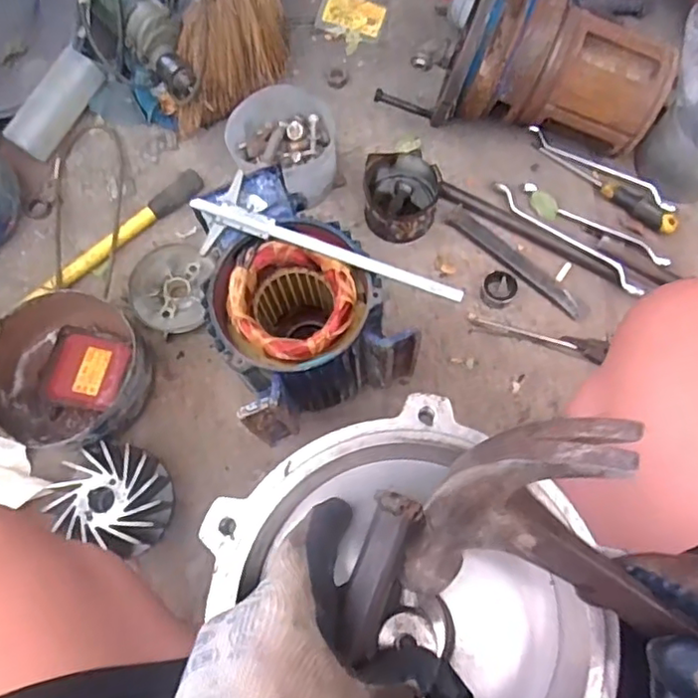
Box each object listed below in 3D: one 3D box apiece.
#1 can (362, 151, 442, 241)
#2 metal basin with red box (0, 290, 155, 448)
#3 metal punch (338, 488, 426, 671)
[{"bbox_3d":[0.076,-0.213,0.855,0.101,0.079,0.102,0,71,0],"label":"can"},{"bbox_3d":[-0.349,0.035,0.783,0.184,0.088,0.188,0,71,0],"label":"metal basin with red box"},{"bbox_3d":[0.014,0.102,0.280,0.022,0.019,0.070,17,79,6],"label":"metal punch"}]

